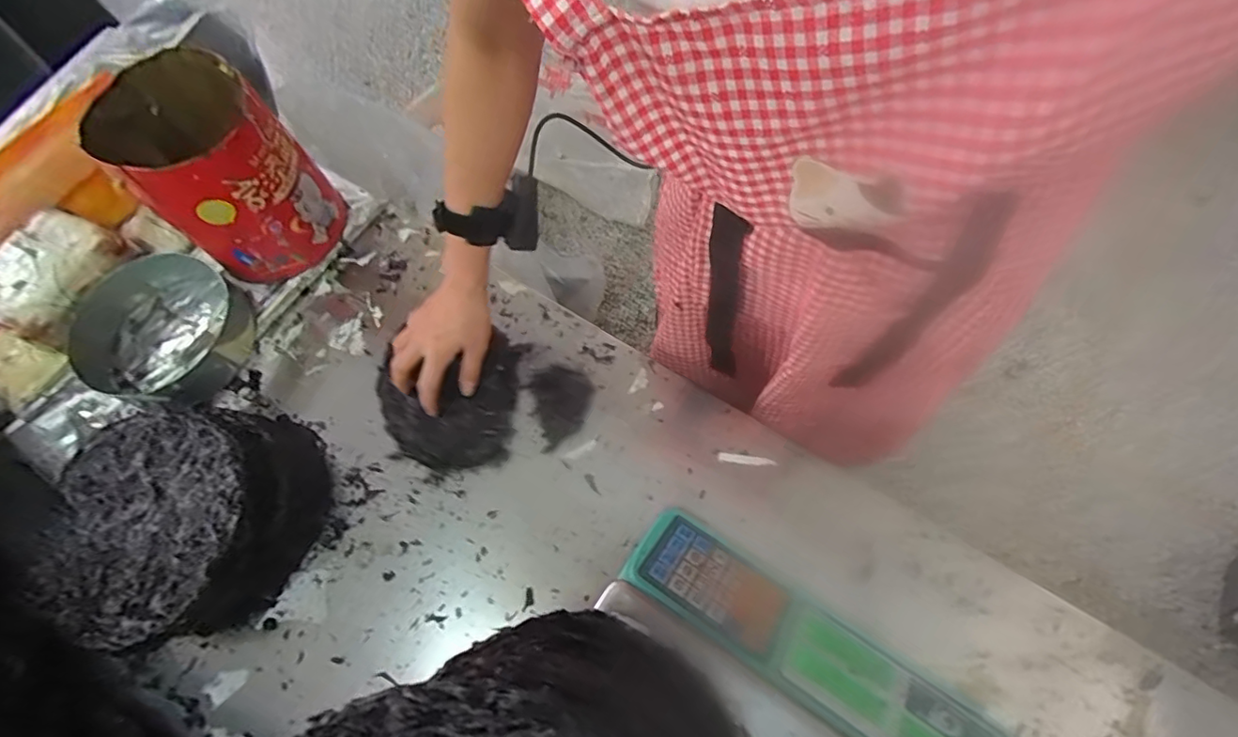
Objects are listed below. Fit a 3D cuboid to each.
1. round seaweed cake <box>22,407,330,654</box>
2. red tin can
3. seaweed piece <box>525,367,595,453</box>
[{"bbox_3d":[-0.413,0.141,0.544,0.202,0.092,0.218,-1,66,2],"label":"round seaweed cake"},{"bbox_3d":[-0.432,-0.210,0.638,0.181,0.204,0.155,40,74,18],"label":"red tin can"},{"bbox_3d":[-0.060,0.035,0.606,0.064,0.019,0.082,-18,67,-5],"label":"seaweed piece"}]

